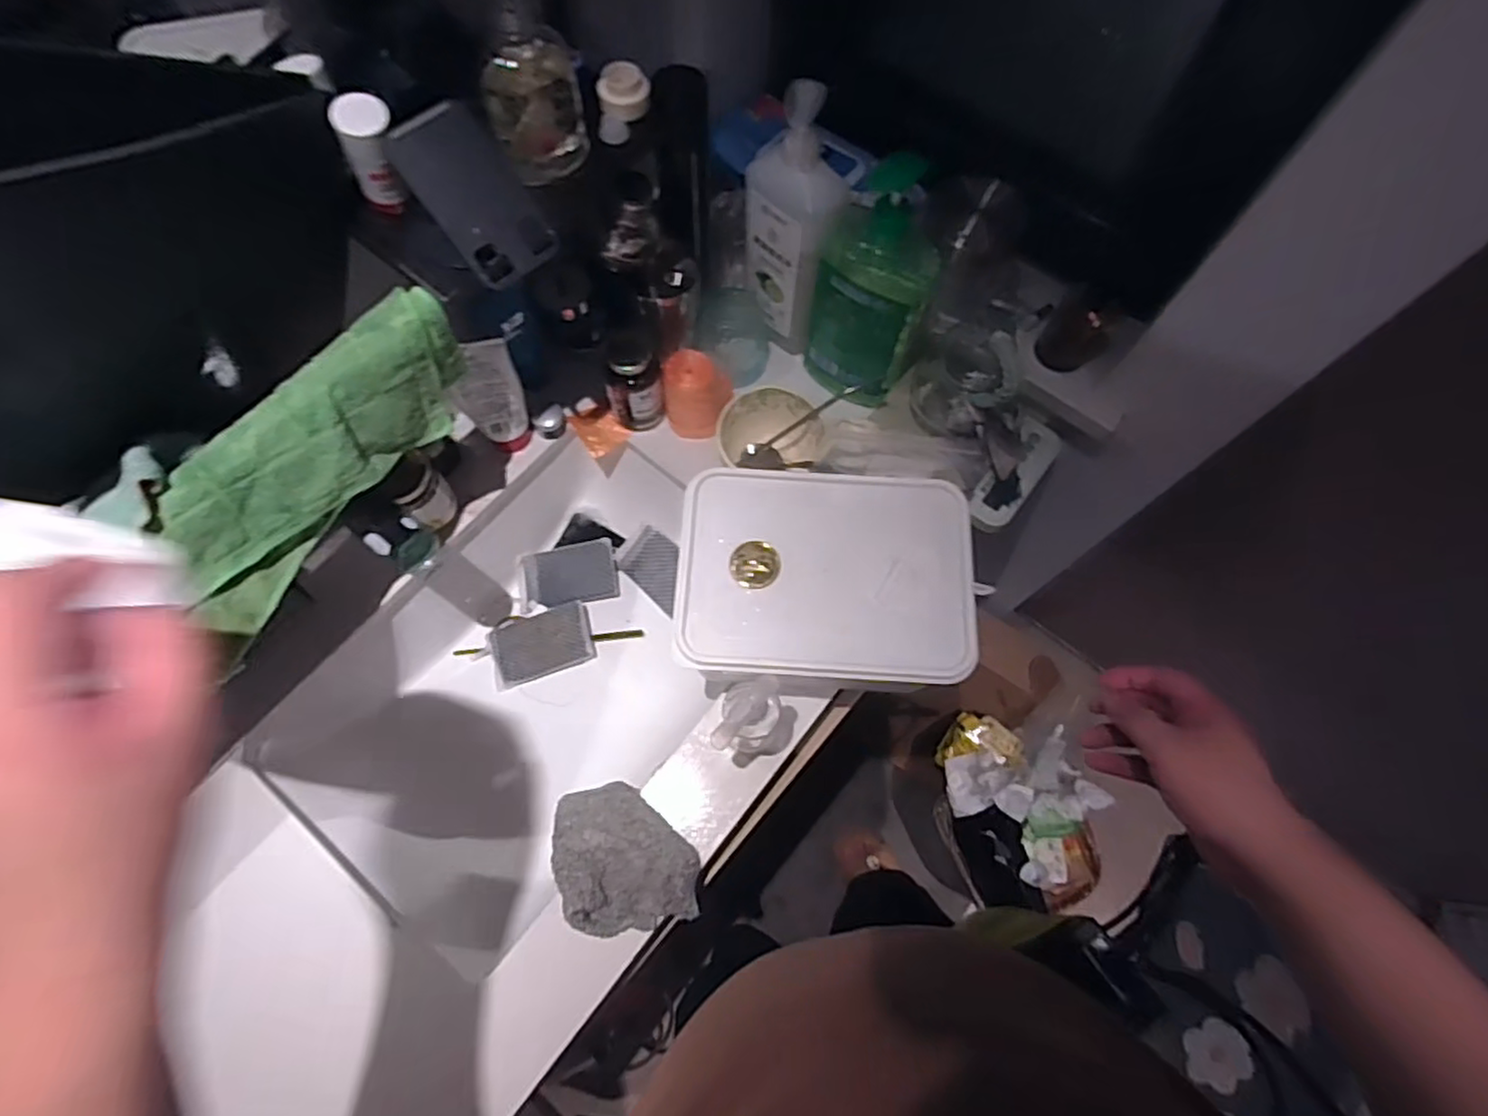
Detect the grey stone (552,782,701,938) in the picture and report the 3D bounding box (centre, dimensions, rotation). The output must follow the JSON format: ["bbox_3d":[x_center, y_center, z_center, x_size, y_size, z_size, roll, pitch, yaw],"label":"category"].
[{"bbox_3d":[-0.109,0.270,0.632,0.120,0.055,0.125,0,69,-1],"label":"grey stone"}]

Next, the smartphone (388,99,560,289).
[{"bbox_3d":[-0.189,-0.258,0.496,0.069,0.013,0.112,-46,115,-23],"label":"smartphone"}]

